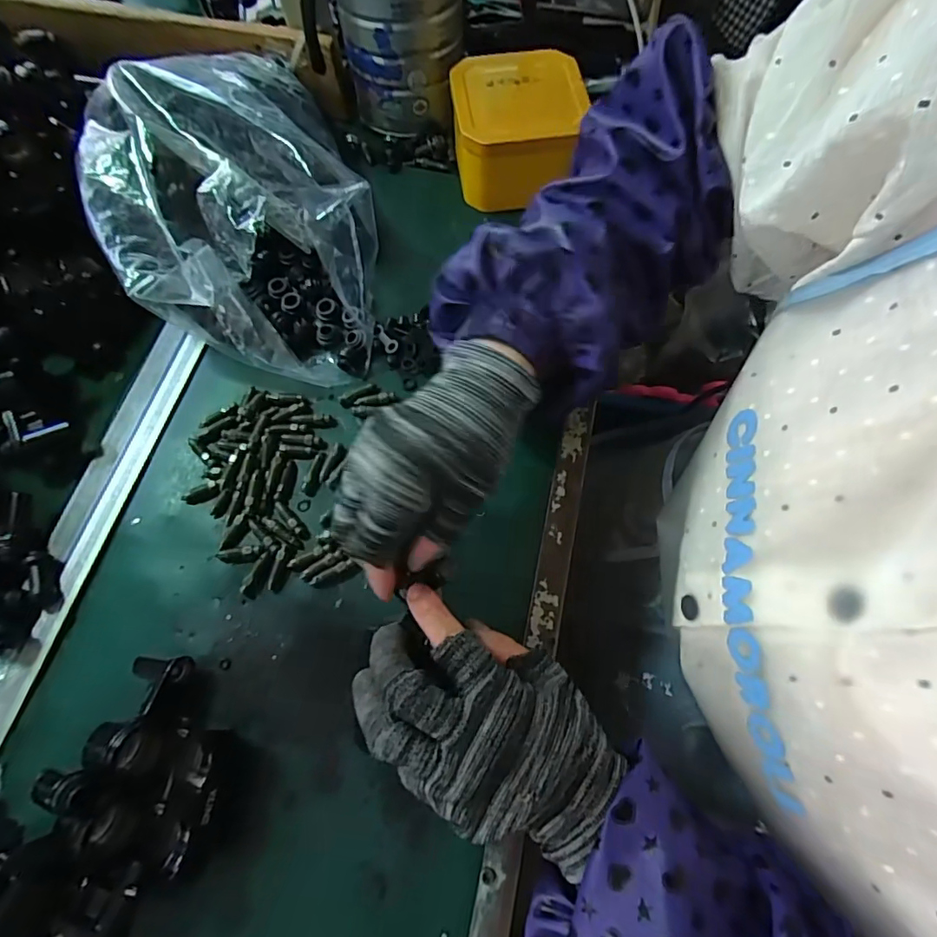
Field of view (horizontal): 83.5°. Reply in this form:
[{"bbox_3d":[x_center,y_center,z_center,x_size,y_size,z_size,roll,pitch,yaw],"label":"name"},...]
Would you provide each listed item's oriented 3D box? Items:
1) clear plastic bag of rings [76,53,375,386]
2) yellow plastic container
[{"bbox_3d":[-0.169,-0.187,0.380,0.177,0.079,0.273,-19,70,-9],"label":"clear plastic bag of rings"},{"bbox_3d":[0.038,-0.266,0.422,0.099,0.068,0.100,-4,68,-3],"label":"yellow plastic container"}]

